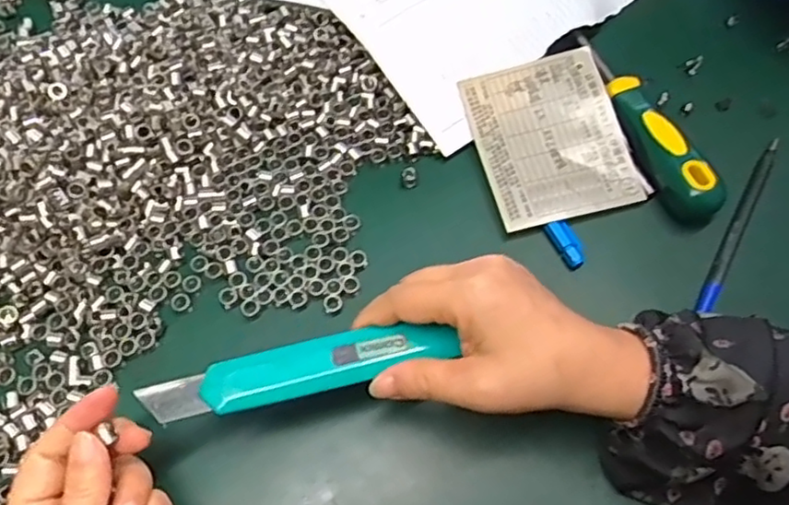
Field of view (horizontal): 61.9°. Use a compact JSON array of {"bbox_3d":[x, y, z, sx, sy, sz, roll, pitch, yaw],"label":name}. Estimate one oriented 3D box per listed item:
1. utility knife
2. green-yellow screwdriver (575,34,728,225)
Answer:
[{"bbox_3d":[-0.044,0.053,0.310,0.141,0.014,0.025,-12,65,-7],"label":"utility knife"},{"bbox_3d":[0.153,-0.085,0.406,0.026,0.022,0.144,-18,66,-7],"label":"green-yellow screwdriver"}]

